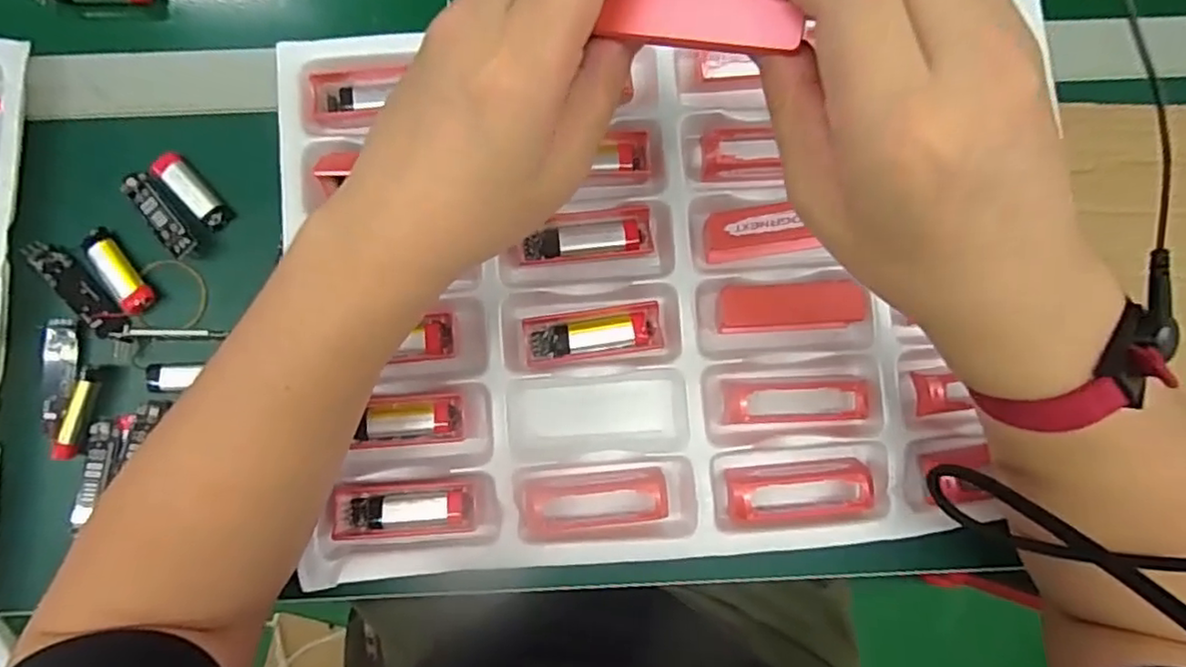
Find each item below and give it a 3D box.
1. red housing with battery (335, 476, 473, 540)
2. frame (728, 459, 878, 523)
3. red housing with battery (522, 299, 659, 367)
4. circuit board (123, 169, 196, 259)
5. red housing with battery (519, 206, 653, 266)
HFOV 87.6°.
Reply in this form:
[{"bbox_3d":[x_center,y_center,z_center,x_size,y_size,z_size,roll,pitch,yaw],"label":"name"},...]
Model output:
[{"bbox_3d":[-0.106,0.099,0.351,0.078,0.013,0.030,-3,85,-1],"label":"red housing with battery"},{"bbox_3d":[0.118,0.090,0.351,0.078,0.024,0.030,-6,85,-1],"label":"frame"},{"bbox_3d":[0.000,0.001,0.360,0.078,0.013,0.028,-8,85,-2],"label":"red housing with battery"},{"bbox_3d":[-0.259,-0.072,0.368,0.017,0.010,0.066,-41,87,-4],"label":"circuit board"},{"bbox_3d":[-0.004,-0.057,0.363,0.075,0.013,0.027,-6,85,-1],"label":"red housing with battery"}]

